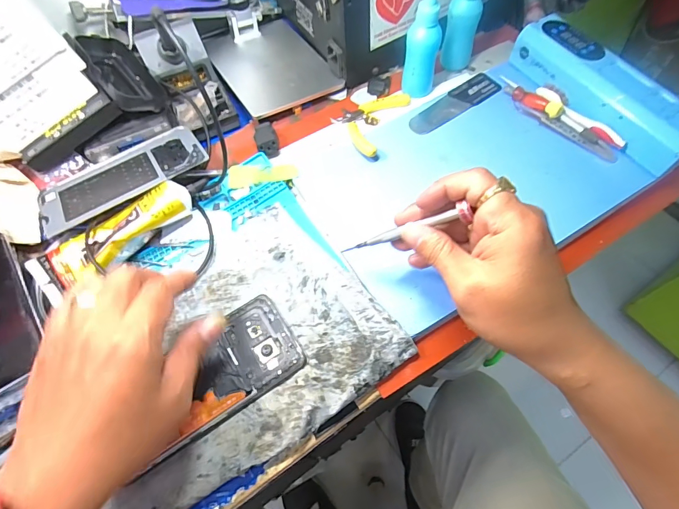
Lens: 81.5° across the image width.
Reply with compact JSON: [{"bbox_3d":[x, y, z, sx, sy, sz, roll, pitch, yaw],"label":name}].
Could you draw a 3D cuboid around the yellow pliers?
[{"bbox_3d":[0.031,-0.150,0.427,0.065,0.015,0.103,27,67,15],"label":"yellow pliers"}]

